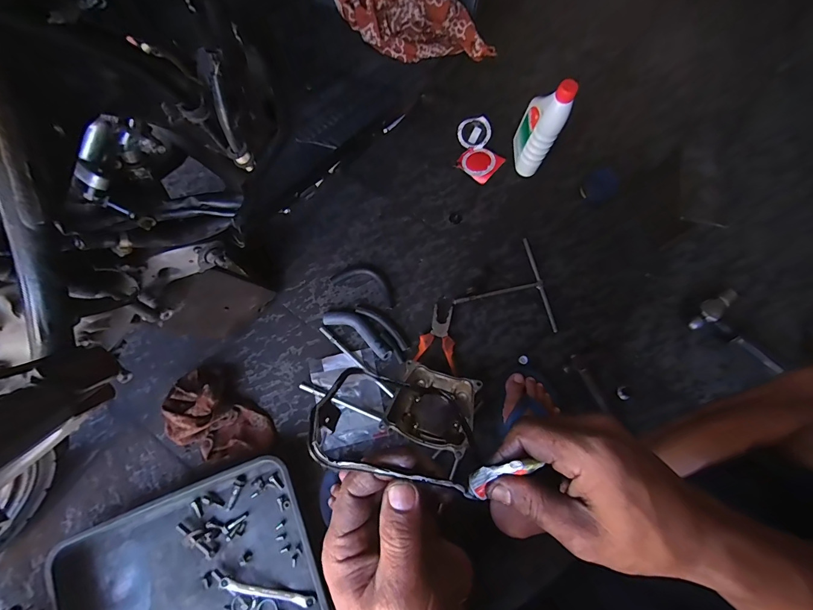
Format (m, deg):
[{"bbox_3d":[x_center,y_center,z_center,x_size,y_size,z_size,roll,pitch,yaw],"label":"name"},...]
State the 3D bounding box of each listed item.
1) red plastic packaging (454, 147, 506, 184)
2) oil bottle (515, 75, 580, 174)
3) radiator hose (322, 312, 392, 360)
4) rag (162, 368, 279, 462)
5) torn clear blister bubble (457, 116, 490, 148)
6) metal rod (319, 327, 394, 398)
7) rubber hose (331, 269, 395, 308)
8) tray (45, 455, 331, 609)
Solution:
[{"bbox_3d":[0.150,-0.297,0.761,0.079,0.020,0.070,42,78,10],"label":"red plastic packaging"},{"bbox_3d":[0.249,-0.338,0.677,0.046,0.197,0.097,-1,74,-1],"label":"oil bottle"},{"bbox_3d":[-0.082,0.048,0.653,0.135,0.019,0.041,30,76,8],"label":"radiator hose"},{"bbox_3d":[-0.315,0.192,0.594,0.179,0.059,0.115,36,77,9],"label":"rag"},{"bbox_3d":[0.143,-0.365,0.777,0.068,0.009,0.062,2,96,20],"label":"torn clear blister bubble"},{"bbox_3d":[-0.089,0.099,0.646,0.177,0.011,0.010,42,78,10],"label":"metal rod"},{"bbox_3d":[-0.074,-0.040,0.684,0.125,0.015,0.047,24,75,6],"label":"rubber hose"},{"bbox_3d":[-0.310,0.416,0.538,0.347,0.040,0.271,-22,76,-7],"label":"tray"}]

